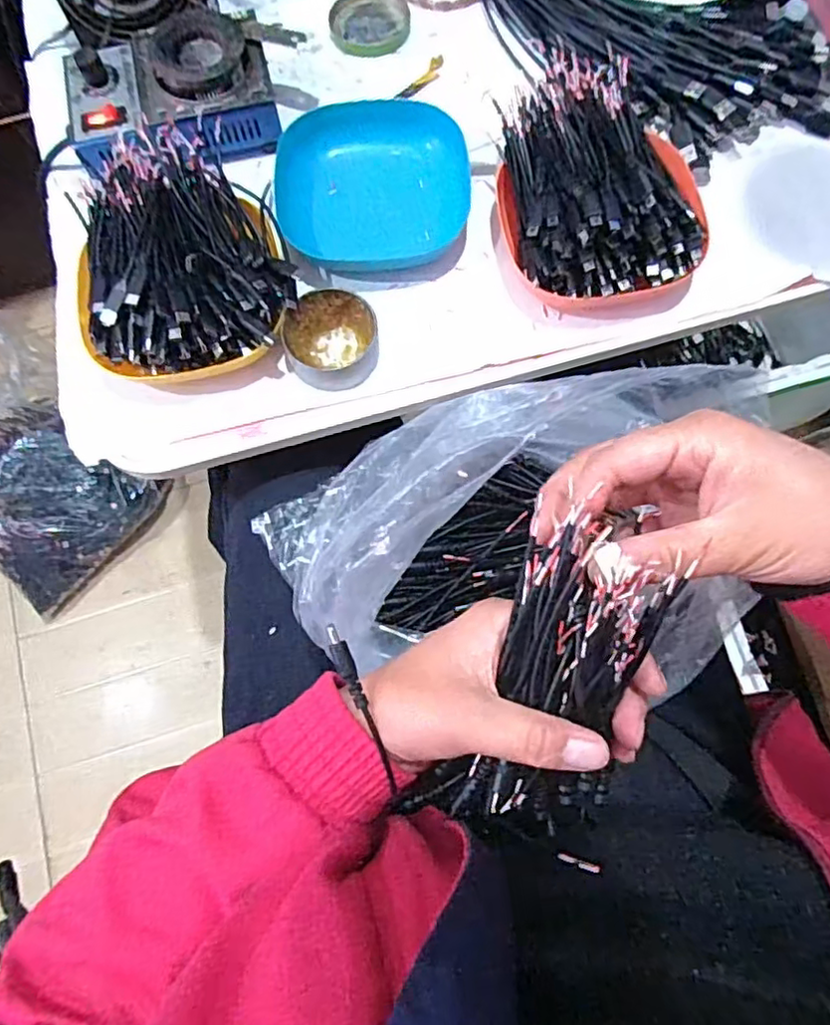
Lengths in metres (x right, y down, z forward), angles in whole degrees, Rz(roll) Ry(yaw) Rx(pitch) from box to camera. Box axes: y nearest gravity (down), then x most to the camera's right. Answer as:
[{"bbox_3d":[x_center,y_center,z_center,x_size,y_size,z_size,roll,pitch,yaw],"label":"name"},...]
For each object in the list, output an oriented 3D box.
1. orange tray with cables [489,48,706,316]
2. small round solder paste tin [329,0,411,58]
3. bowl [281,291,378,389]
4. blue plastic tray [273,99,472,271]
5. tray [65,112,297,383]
[{"bbox_3d":[0.125,-0.228,0.431,0.128,0.075,0.178,-11,75,-1],"label":"orange tray with cables"},{"bbox_3d":[-0.038,-0.414,0.531,0.065,0.008,0.063,8,75,4],"label":"small round solder paste tin"},{"bbox_3d":[-0.057,-0.119,0.433,0.060,0.024,0.063,0,75,2],"label":"bowl"},{"bbox_3d":[-0.032,-0.245,0.469,0.139,0.027,0.126,-2,75,1],"label":"blue plastic tray"},{"bbox_3d":[-0.162,-0.180,0.432,0.136,0.069,0.183,-17,75,-3],"label":"tray"}]

